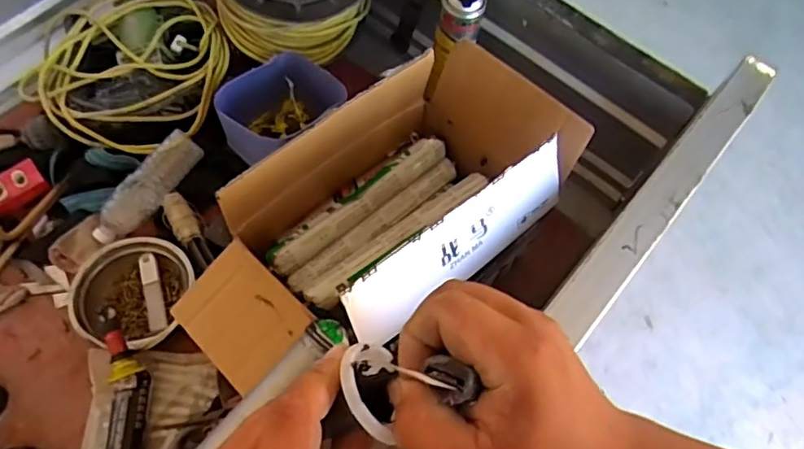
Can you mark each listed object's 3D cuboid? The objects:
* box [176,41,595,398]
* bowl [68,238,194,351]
[{"bbox_3d":[-0.028,-0.001,0.802,0.529,0.201,0.259,-41,70,-17],"label":"box"},{"bbox_3d":[-0.423,0.101,0.932,0.166,0.072,0.170,0,64,0],"label":"bowl"}]

